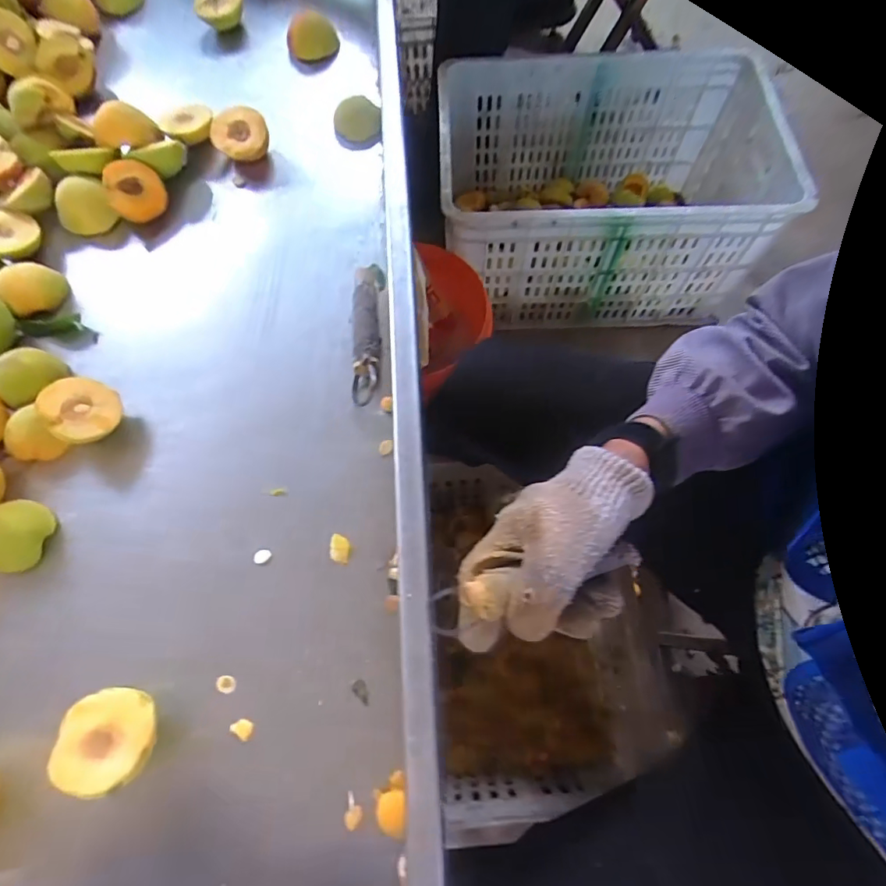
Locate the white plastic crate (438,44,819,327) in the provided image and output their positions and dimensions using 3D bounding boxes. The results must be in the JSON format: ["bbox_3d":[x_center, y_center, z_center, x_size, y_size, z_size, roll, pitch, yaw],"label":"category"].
[{"bbox_3d":[0.268,-0.433,0.867,0.533,0.277,0.343,-3,66,0],"label":"white plastic crate"}]

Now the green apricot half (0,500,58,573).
[{"bbox_3d":[-0.354,0.075,0.407,0.054,0.018,0.056,12,67,7],"label":"green apricot half"}]

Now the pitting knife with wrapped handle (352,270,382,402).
[{"bbox_3d":[-0.073,-0.111,0.474,0.025,0.033,0.147,-2,66,1],"label":"pitting knife with wrapped handle"}]

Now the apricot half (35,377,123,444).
[{"bbox_3d":[-0.316,-0.028,0.434,0.055,0.024,0.057,-33,96,-35],"label":"apricot half"}]

